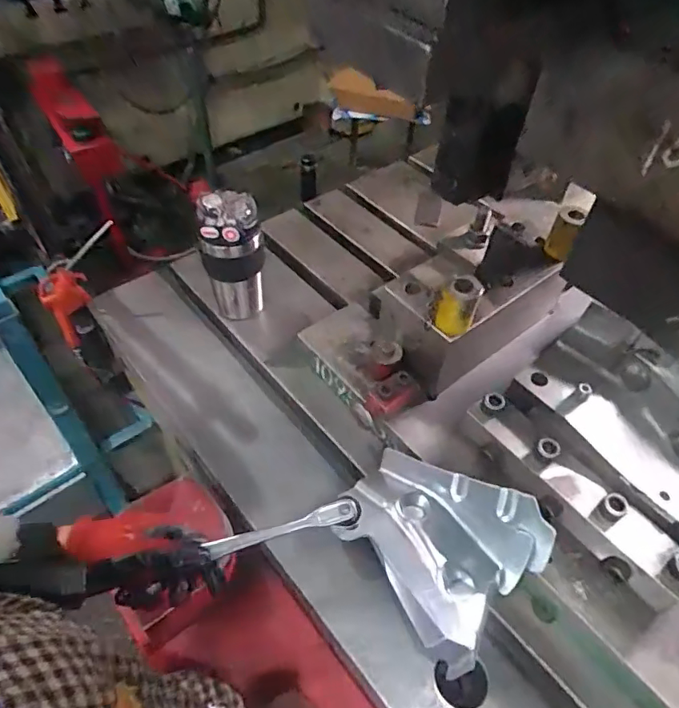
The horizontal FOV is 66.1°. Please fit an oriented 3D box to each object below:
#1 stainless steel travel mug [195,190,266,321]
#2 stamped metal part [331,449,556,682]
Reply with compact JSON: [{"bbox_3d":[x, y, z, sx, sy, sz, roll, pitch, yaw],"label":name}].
[{"bbox_3d":[-0.145,-0.127,0.724,0.082,0.196,0.068,-6,51,-9],"label":"stainless steel travel mug"},{"bbox_3d":[0.091,0.181,0.525,0.150,0.078,0.196,-35,60,-28],"label":"stamped metal part"}]

